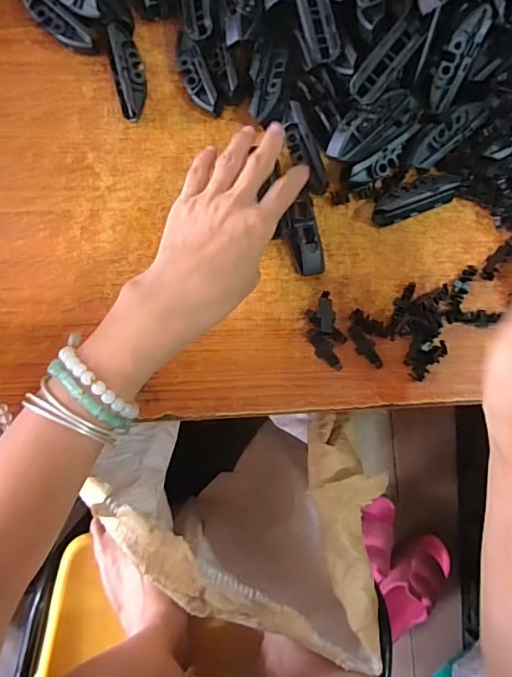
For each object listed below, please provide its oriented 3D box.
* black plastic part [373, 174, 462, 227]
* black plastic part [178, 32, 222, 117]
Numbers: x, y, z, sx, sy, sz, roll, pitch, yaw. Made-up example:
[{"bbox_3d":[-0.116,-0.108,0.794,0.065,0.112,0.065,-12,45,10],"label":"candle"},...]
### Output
[{"bbox_3d":[0.118,-0.106,0.369,0.067,0.020,0.024,-23,83,-7],"label":"black plastic part"},{"bbox_3d":[-0.045,-0.197,0.373,0.019,0.021,0.064,-20,83,-6],"label":"black plastic part"}]

